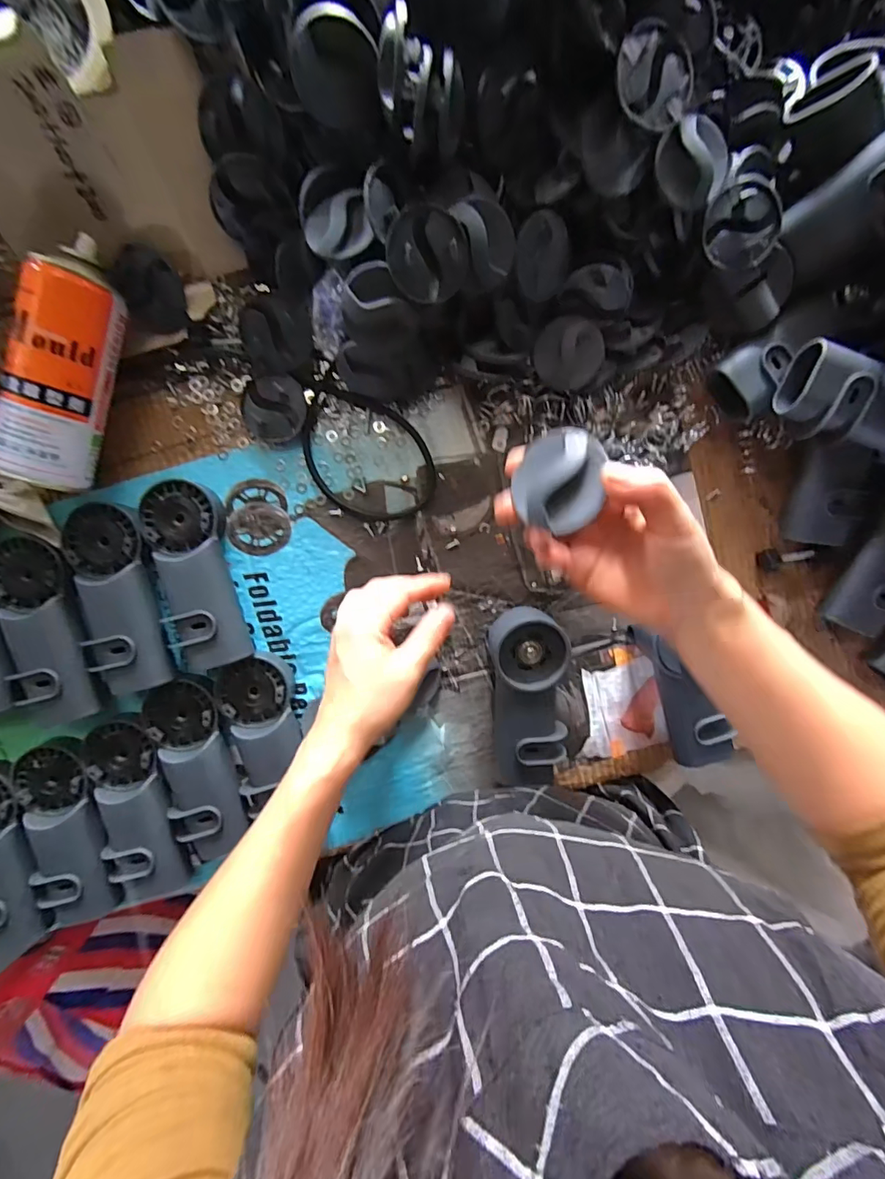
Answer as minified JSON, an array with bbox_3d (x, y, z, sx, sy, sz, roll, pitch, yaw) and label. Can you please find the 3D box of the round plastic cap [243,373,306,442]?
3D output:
[{"bbox_3d":[-0.145,-0.157,0.419,0.052,0.019,0.052,-1,98,-4],"label":"round plastic cap"}]

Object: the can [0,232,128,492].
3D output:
[{"bbox_3d":[-0.291,-0.172,0.382,0.059,0.070,0.185,18,96,-7],"label":"can"}]

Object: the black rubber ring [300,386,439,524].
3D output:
[{"bbox_3d":[-0.066,-0.115,0.429,0.128,0.008,0.097,24,96,-7],"label":"black rubber ring"}]

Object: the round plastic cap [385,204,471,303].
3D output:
[{"bbox_3d":[-0.010,-0.233,0.338,0.056,0.015,0.056,-11,119,-20],"label":"round plastic cap"}]

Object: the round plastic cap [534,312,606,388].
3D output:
[{"bbox_3d":[0.106,-0.198,0.404,0.055,0.015,0.055,3,110,8],"label":"round plastic cap"}]

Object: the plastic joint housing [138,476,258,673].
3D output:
[{"bbox_3d":[-0.214,-0.013,0.419,0.063,0.043,0.161,-14,99,-2],"label":"plastic joint housing"}]

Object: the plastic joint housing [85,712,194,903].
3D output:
[{"bbox_3d":[-0.278,0.198,0.432,0.064,0.031,0.164,-11,99,-3],"label":"plastic joint housing"}]

